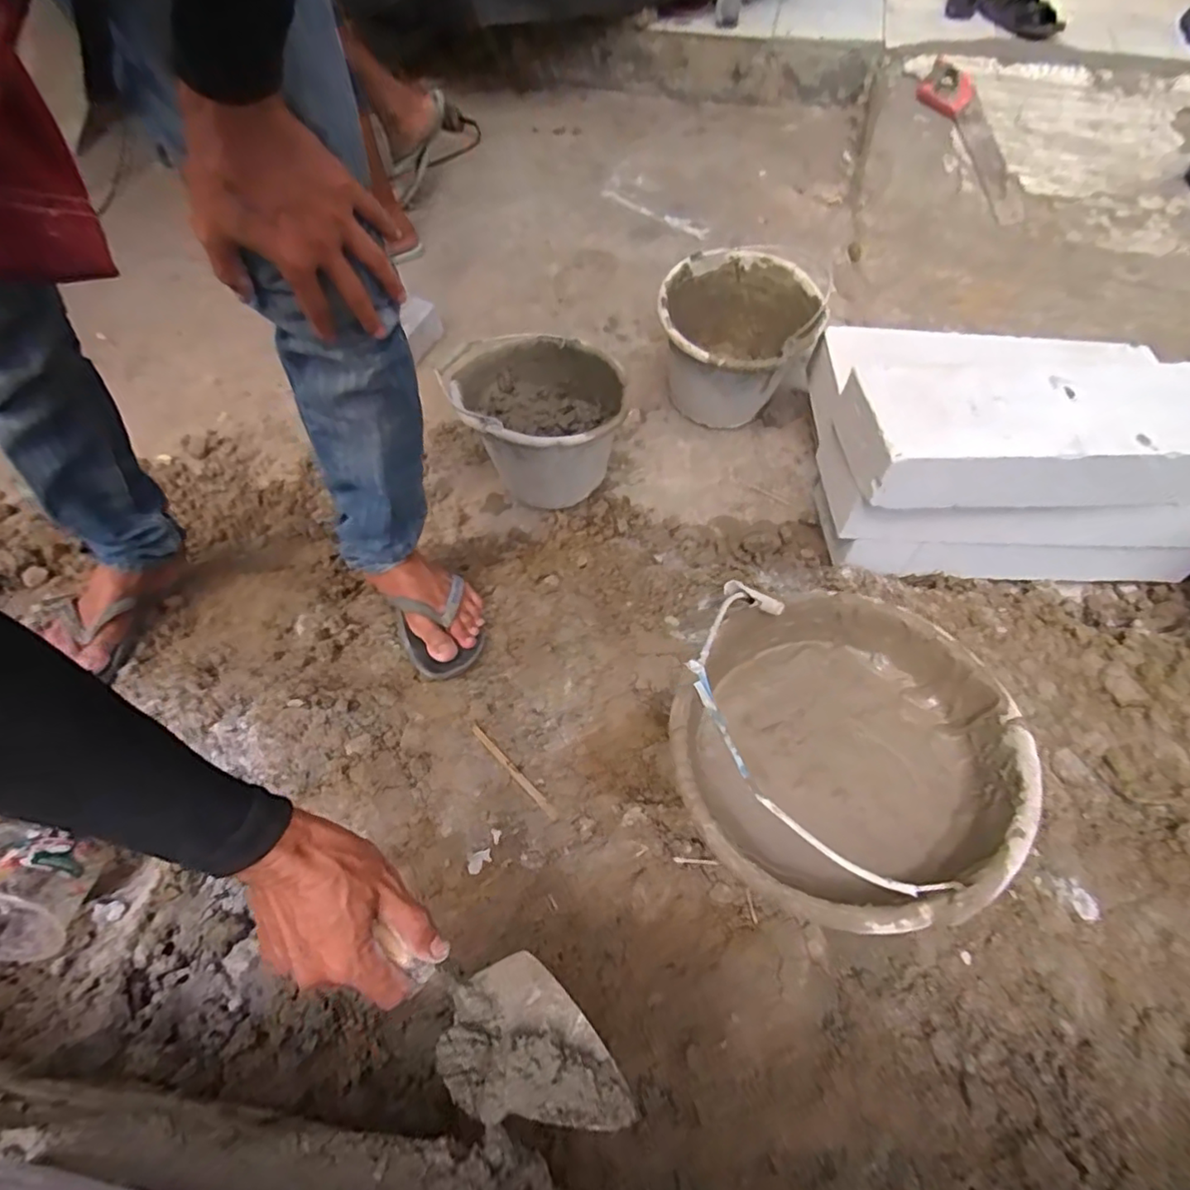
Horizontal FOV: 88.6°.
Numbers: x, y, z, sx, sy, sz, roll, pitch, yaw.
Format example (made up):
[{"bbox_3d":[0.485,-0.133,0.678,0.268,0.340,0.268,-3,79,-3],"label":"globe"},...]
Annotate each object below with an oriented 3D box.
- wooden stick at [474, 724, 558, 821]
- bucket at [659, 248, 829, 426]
[{"bbox_3d":[-0.095,0.203,0.706,0.010,0.005,0.162,-37,50,-22],"label":"wooden stick"},{"bbox_3d":[0.246,-0.456,1.126,0.271,0.222,0.293,0,56,0],"label":"bucket"}]

